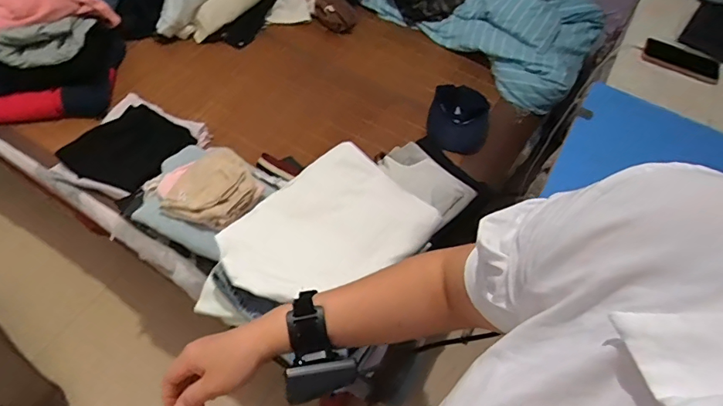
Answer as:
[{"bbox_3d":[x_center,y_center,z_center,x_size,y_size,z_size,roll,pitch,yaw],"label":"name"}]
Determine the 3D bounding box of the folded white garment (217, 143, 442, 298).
[{"bbox_3d":[-0.054,0.040,0.696,0.283,0.031,0.215,-34,66,-24],"label":"folded white garment"}]

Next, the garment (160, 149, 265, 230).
[{"bbox_3d":[-0.280,-0.031,0.882,0.154,0.039,0.163,28,59,13],"label":"garment"}]

